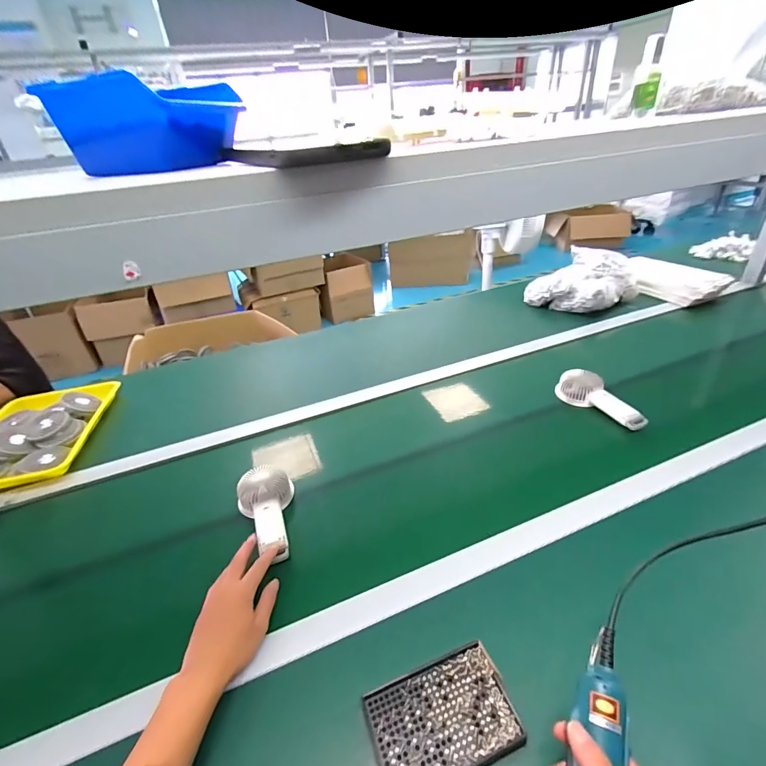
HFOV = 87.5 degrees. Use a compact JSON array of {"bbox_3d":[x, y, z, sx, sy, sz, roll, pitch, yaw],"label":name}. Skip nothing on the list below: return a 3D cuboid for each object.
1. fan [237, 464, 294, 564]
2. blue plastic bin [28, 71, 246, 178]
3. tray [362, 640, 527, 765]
[{"bbox_3d":[-0.178,0.198,0.635,0.086,0.041,0.181,-17,41,-17],"label":"fan"},{"bbox_3d":[-0.187,-0.212,0.332,0.098,0.059,0.114,8,36,20],"label":"blue plastic bin"},{"bbox_3d":[0.059,0.335,0.399,0.140,0.023,0.092,-16,35,-15],"label":"tray"}]

